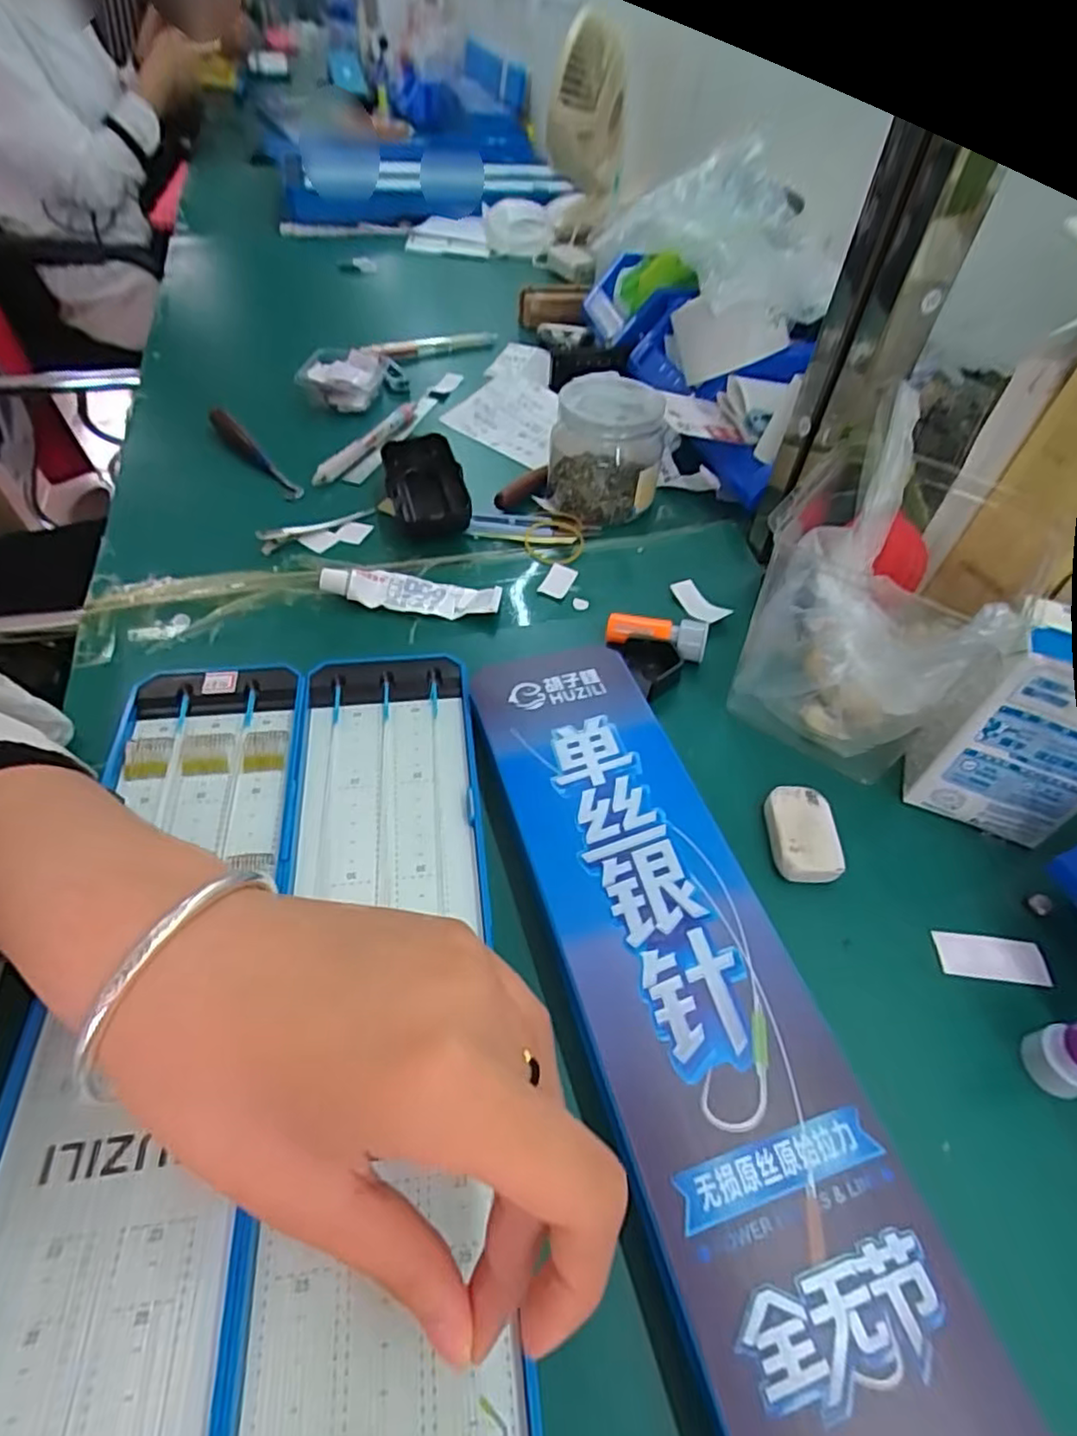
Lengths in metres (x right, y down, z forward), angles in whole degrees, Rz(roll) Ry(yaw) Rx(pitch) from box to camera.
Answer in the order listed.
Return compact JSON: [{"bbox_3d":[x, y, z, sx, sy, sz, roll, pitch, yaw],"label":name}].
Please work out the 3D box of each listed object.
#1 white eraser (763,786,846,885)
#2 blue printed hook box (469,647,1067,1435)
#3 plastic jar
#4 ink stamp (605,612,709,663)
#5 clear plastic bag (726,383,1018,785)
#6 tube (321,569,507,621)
[{"bbox_3d":[0.127,0.057,0.320,0.031,0.017,0.047,5,49,0],"label":"white eraser"},{"bbox_3d":[0.070,0.137,0.238,0.088,0.023,0.431,-11,51,-14],"label":"blue printed hook box"},{"bbox_3d":[0.050,-0.197,0.481,0.079,0.070,0.089,12,50,6],"label":"plastic jar"},{"bbox_3d":[0.070,-0.048,0.393,0.059,0.020,0.018,12,50,6],"label":"ink stamp"},{"bbox_3d":[0.179,-0.066,0.350,0.108,0.133,0.132,31,54,20],"label":"clear plastic bag"},{"bbox_3d":[-0.081,-0.082,0.417,0.112,0.012,0.028,8,49,2],"label":"tube"}]

